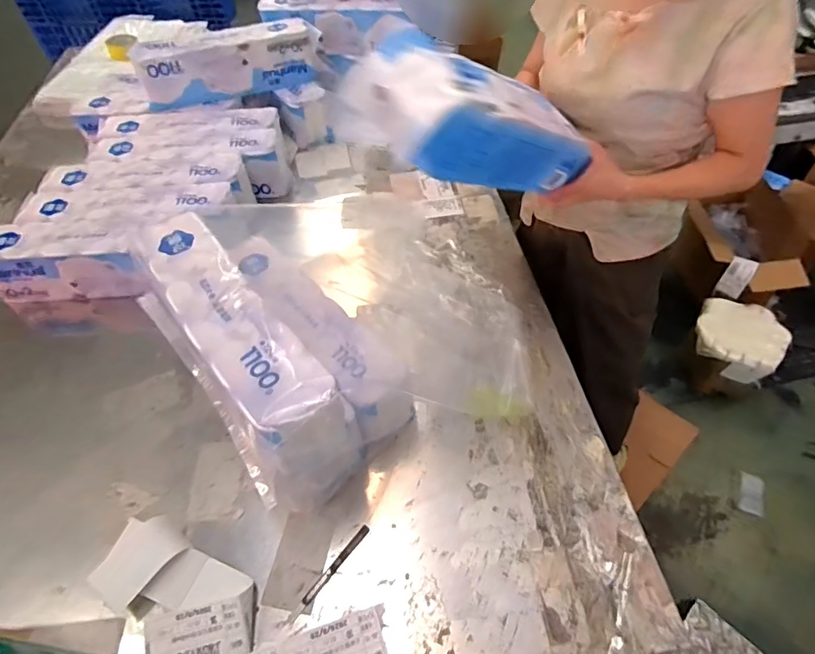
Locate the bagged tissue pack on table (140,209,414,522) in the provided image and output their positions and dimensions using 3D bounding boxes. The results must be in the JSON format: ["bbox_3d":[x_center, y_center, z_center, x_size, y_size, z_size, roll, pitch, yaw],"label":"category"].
[{"bbox_3d":[-0.222,0.021,0.785,0.248,0.256,0.450,-33,58,-21],"label":"bagged tissue pack on table"}]

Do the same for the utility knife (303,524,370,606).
[{"bbox_3d":[-0.100,0.340,0.699,0.013,0.006,0.128,32,60,24],"label":"utility knife"}]

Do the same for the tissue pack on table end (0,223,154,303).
[{"bbox_3d":[-0.695,-0.141,1.023,0.360,0.122,0.111,-4,52,-1],"label":"tissue pack on table end"}]

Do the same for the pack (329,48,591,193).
[{"bbox_3d":[0.126,-0.279,0.695,0.403,0.130,0.111,-4,42,-47],"label":"pack"}]

